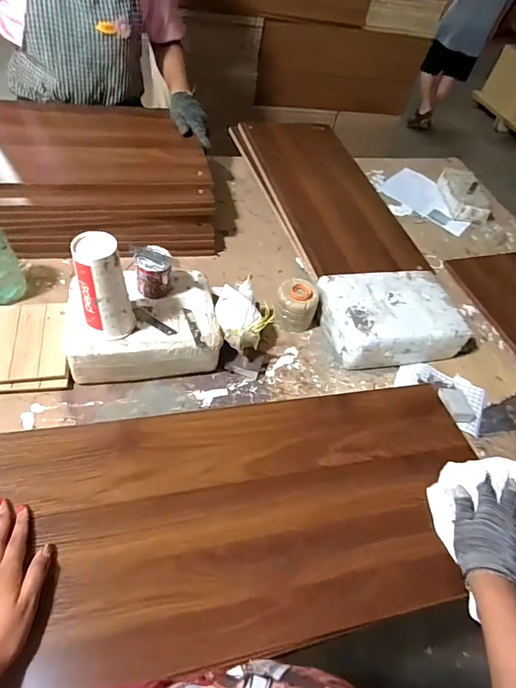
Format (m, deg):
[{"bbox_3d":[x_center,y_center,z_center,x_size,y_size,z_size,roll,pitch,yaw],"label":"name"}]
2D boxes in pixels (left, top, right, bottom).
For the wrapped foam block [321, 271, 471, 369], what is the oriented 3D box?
[{"bbox_3d":[0.291,-0.057,0.926,0.286,0.107,0.207,-10,52,-15],"label":"wrapped foam block"}]

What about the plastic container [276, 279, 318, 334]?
[{"bbox_3d":[0.085,-0.084,0.910,0.085,0.086,0.085,12,50,2],"label":"plastic container"}]

